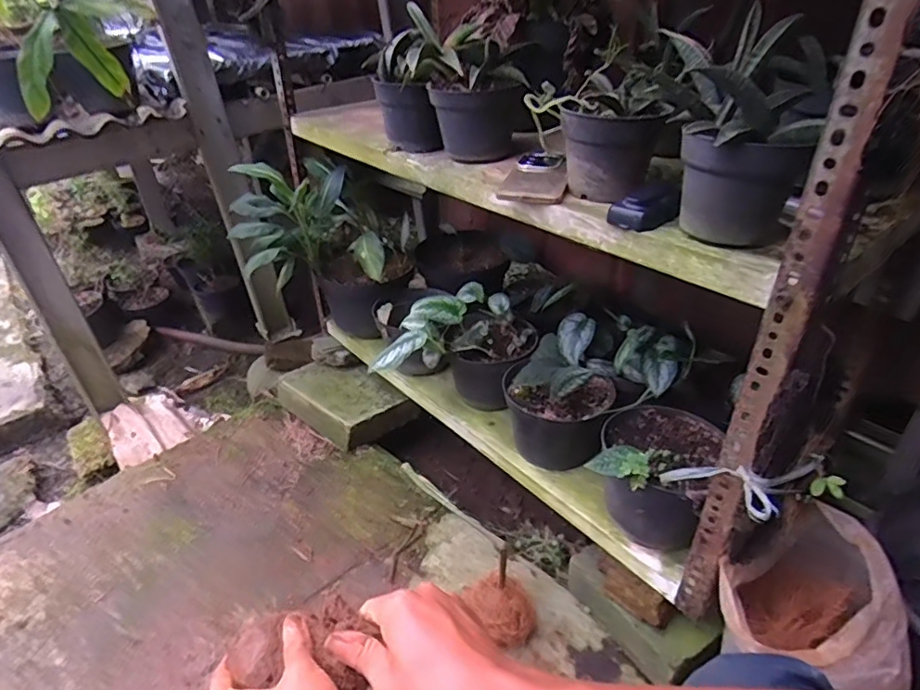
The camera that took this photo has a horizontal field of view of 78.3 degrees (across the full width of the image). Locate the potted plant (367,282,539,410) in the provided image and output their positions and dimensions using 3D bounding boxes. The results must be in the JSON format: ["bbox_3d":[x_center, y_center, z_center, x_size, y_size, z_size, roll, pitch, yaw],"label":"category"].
[{"bbox_3d":[0.007,0.025,0.991,0.174,0.212,0.300,18,39,31],"label":"potted plant"}]

